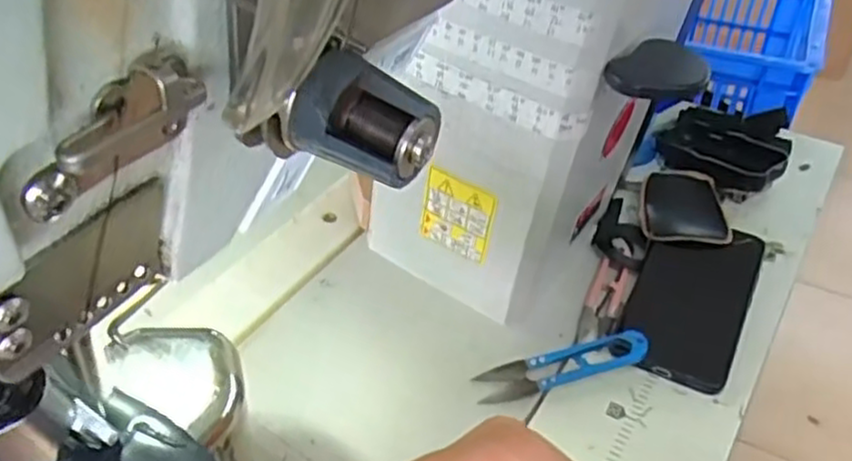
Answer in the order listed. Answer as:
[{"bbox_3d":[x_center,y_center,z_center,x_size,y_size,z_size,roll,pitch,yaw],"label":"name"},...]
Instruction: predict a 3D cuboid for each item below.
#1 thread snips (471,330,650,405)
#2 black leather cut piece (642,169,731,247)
[{"bbox_3d":[0.089,0.089,0.474,0.115,0.011,0.026,-15,52,-8],"label":"thread snips"},{"bbox_3d":[0.208,-0.023,0.587,0.066,0.016,0.089,5,40,5],"label":"black leather cut piece"}]

